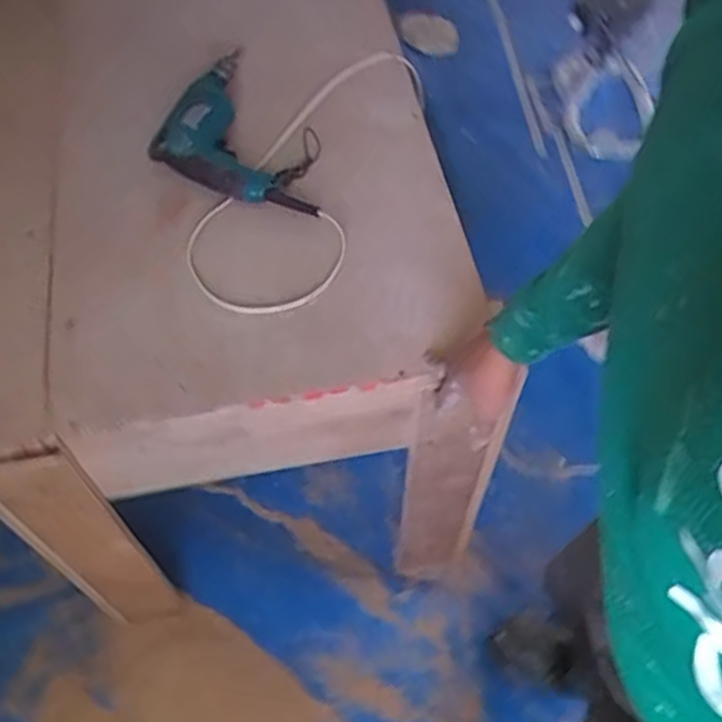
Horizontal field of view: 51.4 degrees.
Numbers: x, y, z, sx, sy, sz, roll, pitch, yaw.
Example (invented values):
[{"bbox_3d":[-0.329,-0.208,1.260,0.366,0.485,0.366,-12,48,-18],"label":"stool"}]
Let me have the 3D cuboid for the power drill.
[{"bbox_3d":[-0.139,-0.314,1.005,0.224,0.075,0.234,11,61,7],"label":"power drill"}]

